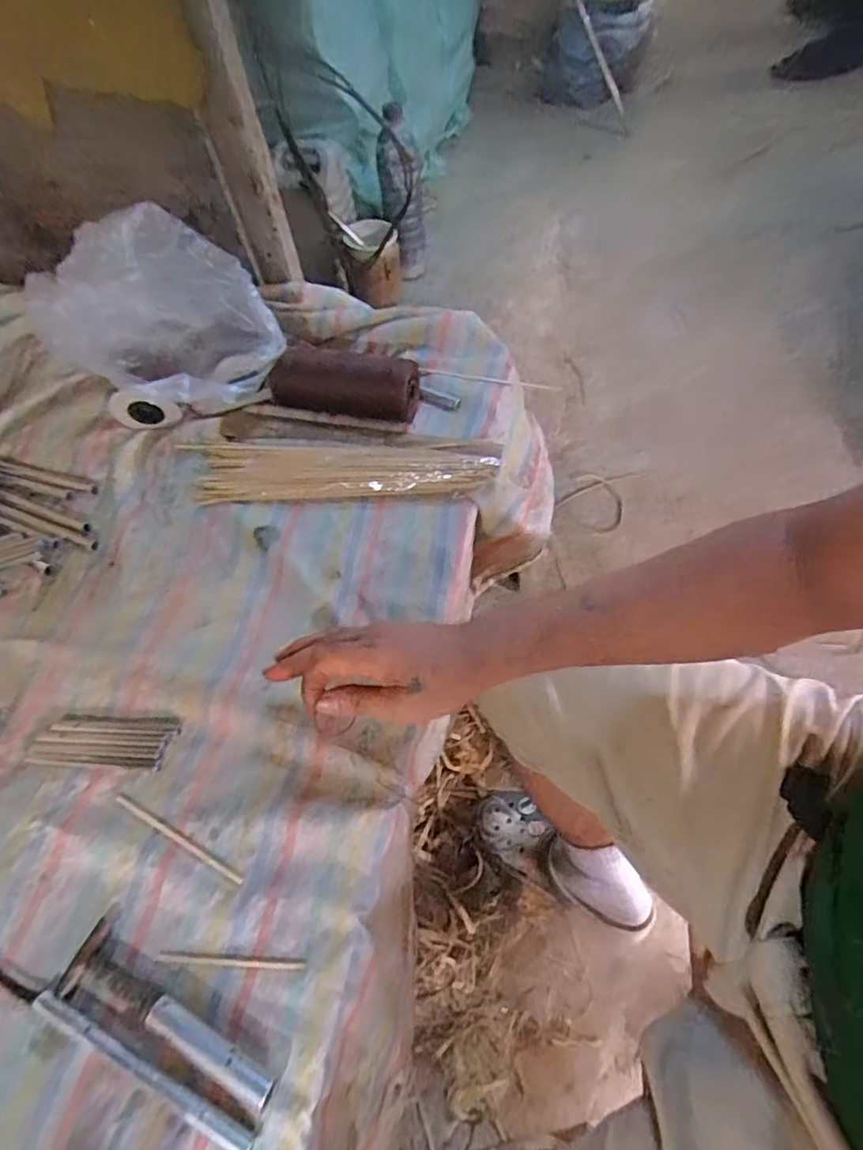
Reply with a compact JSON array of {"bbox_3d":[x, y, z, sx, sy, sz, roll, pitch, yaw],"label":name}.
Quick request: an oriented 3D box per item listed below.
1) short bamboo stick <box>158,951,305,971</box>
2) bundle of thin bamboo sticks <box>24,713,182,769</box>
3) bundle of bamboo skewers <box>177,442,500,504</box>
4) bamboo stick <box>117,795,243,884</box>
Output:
[{"bbox_3d":[-0.133,0.257,0.395,0.098,0.004,0.006,1,59,4],"label":"short bamboo stick"},{"bbox_3d":[-0.266,0.134,0.484,0.115,0.004,0.042,1,59,4],"label":"bundle of thin bamboo sticks"},{"bbox_3d":[-0.098,-0.116,0.604,0.315,0.030,0.074,1,59,4],"label":"bundle of bamboo skewers"},{"bbox_3d":[-0.189,0.194,0.441,0.120,0.004,0.006,23,63,16],"label":"bamboo stick"}]

